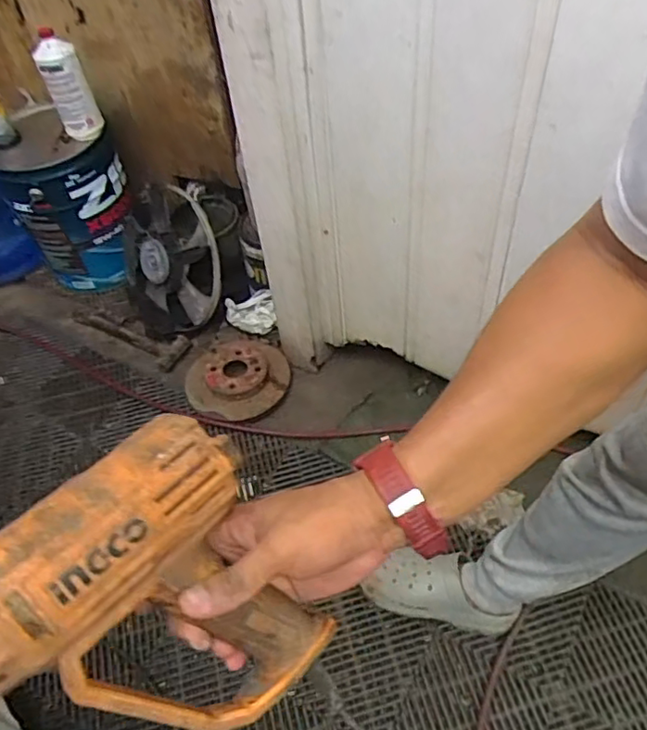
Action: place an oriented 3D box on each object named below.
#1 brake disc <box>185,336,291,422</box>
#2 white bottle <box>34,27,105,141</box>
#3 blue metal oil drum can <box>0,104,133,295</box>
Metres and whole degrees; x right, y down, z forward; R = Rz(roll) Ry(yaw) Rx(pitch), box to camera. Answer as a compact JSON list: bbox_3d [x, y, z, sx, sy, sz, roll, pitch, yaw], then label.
[{"bbox_3d":[-0.200,0.024,1.388,0.228,0.053,0.222,-3,52,3],"label":"brake disc"},{"bbox_3d":[-0.552,-0.600,1.314,0.081,0.213,0.092,-27,54,-15],"label":"white bottle"},{"bbox_3d":[-0.631,-0.408,1.533,0.267,0.393,0.291,-3,52,3],"label":"blue metal oil drum can"}]

